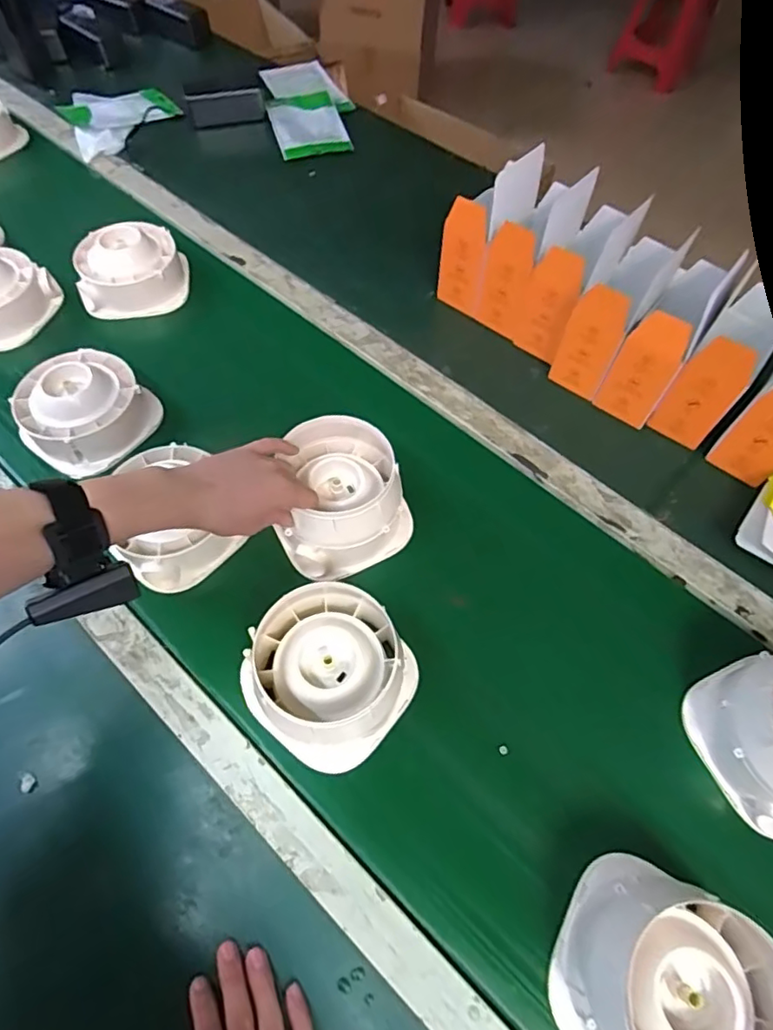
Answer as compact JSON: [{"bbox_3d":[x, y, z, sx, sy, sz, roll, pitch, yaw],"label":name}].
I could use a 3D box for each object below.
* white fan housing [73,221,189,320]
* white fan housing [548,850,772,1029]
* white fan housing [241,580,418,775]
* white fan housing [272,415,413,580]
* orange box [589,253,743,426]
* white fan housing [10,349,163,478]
[{"bbox_3d":[-0.342,-0.334,0.748,0.135,0.056,0.100,-8,61,-8],"label":"white fan housing"},{"bbox_3d":[0.199,0.322,0.379,0.126,0.090,0.136,31,63,14],"label":"white fan housing"},{"bbox_3d":[-0.049,0.132,0.482,0.133,0.083,0.136,2,60,-3],"label":"white fan housing"},{"bbox_3d":[-0.050,-0.020,0.561,0.131,0.092,0.127,2,60,-3],"label":"white fan housing"},{"bbox_3d":[0.307,-0.197,0.620,0.064,0.188,0.100,31,61,13],"label":"orange box"},{"bbox_3d":[-0.338,-0.116,0.635,0.144,0.069,0.136,2,59,-4],"label":"white fan housing"}]

